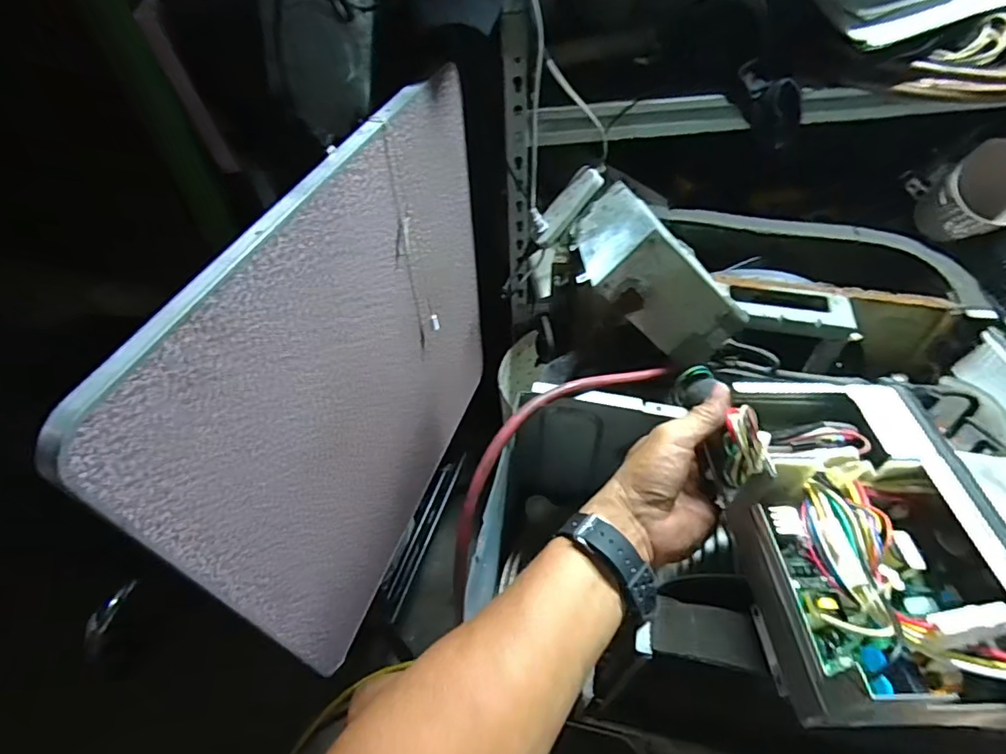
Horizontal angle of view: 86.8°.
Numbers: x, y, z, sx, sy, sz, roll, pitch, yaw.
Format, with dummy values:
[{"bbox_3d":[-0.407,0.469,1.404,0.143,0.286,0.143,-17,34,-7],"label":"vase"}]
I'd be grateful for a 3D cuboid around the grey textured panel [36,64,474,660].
[{"bbox_3d":[-0.142,0.007,0.656,0.025,0.545,0.569,15,52,15],"label":"grey textured panel"}]

